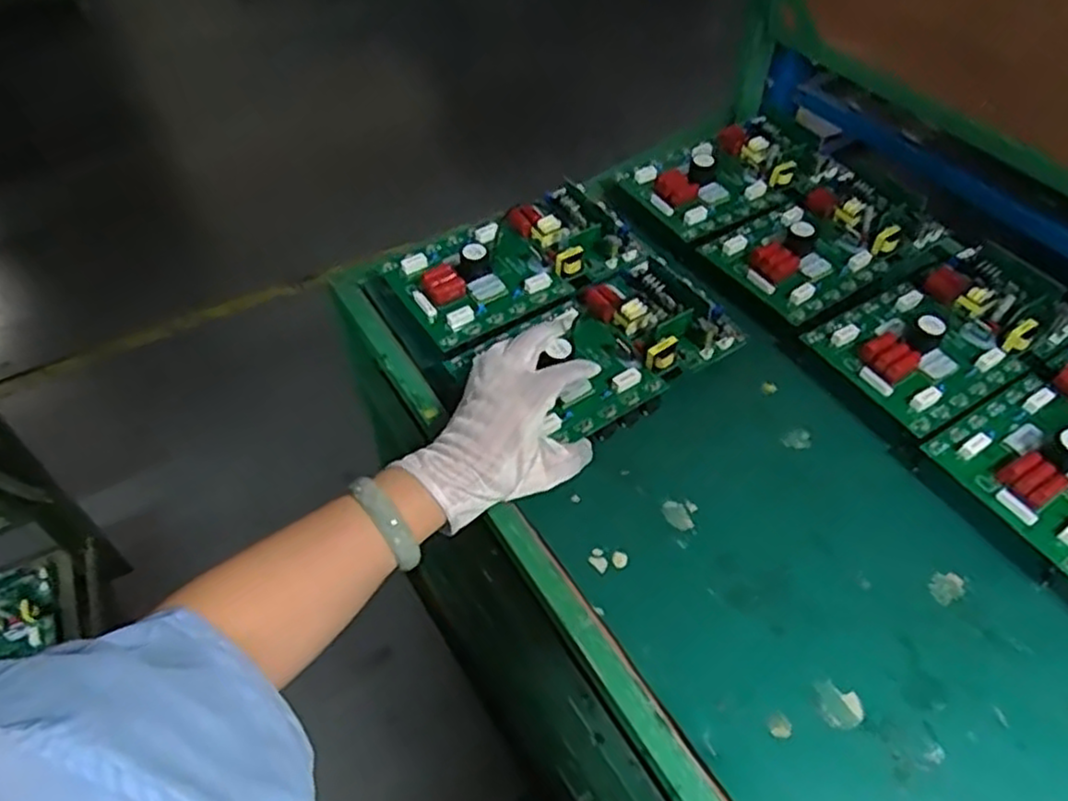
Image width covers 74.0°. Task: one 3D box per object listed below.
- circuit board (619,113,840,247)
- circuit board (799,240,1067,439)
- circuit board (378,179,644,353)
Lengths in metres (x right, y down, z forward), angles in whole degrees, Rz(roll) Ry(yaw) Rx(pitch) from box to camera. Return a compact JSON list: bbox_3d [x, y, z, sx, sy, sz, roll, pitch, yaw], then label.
[{"bbox_3d":[0.201,-0.237,0.730,0.198,0.035,0.123,-24,55,-18],"label":"circuit board"},{"bbox_3d":[0.349,-0.067,0.600,0.214,0.032,0.137,-27,56,-20],"label":"circuit board"},{"bbox_3d":[-0.016,-0.133,0.648,0.221,0.034,0.117,-27,56,-20],"label":"circuit board"}]

